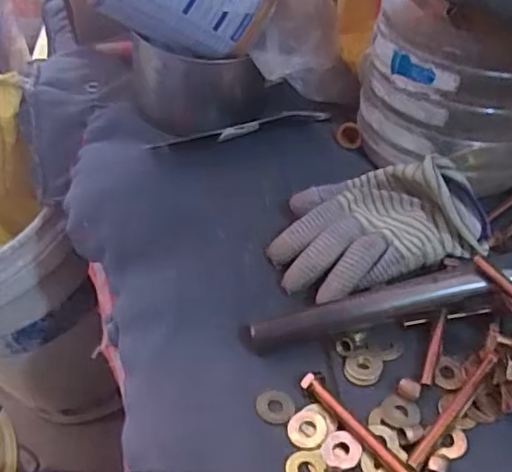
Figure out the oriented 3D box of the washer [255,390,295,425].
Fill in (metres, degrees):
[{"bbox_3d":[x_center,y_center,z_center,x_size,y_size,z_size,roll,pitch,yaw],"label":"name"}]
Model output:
[{"bbox_3d":[0.012,0.109,0.394,0.024,0.004,0.023,-4,46,1],"label":"washer"}]

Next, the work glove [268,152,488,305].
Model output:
[{"bbox_3d":[0.098,-0.007,0.478,0.173,0.051,0.092,-18,47,-12],"label":"work glove"}]

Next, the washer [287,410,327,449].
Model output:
[{"bbox_3d":[0.032,0.120,0.381,0.025,0.004,0.022,8,47,13],"label":"washer"}]

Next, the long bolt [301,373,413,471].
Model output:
[{"bbox_3d":[0.065,0.121,0.371,0.010,0.007,0.102,-32,51,-23],"label":"long bolt"}]

